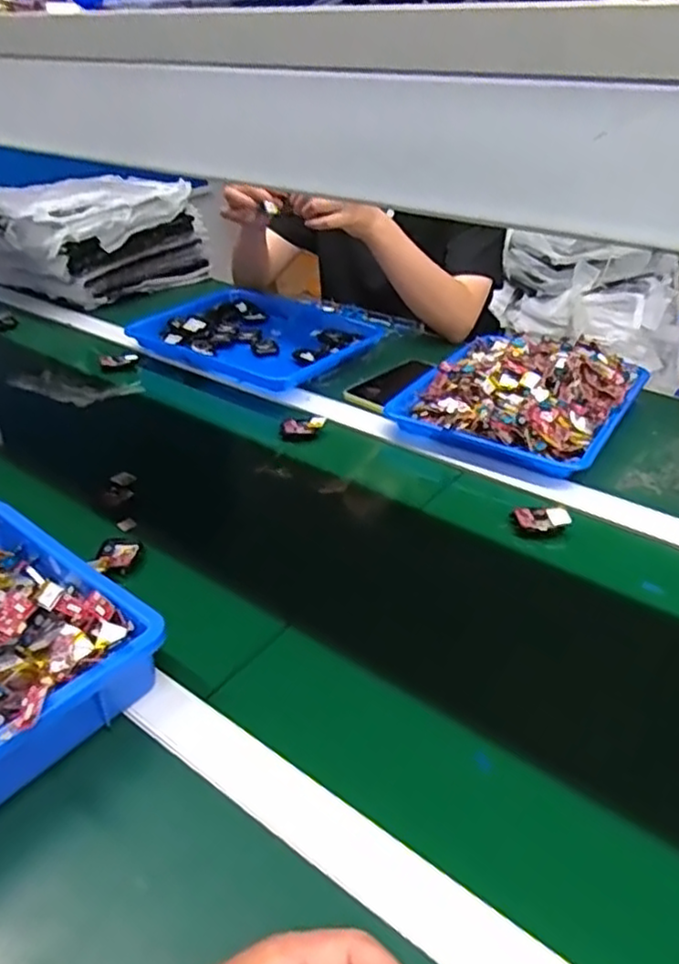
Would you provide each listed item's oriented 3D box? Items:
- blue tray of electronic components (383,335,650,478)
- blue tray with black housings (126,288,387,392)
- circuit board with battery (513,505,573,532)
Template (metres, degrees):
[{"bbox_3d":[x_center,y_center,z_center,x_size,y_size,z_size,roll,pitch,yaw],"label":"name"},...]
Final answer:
[{"bbox_3d":[0.227,-0.114,0.868,0.248,0.068,0.270,20,39,28],"label":"blue tray of electronic components"},{"bbox_3d":[-0.103,-0.233,1.064,0.311,0.043,0.320,25,41,34],"label":"blue tray with black housings"},{"bbox_3d":[0.199,0.037,0.676,0.055,0.017,0.026,-1,33,0],"label":"circuit board with battery"}]

